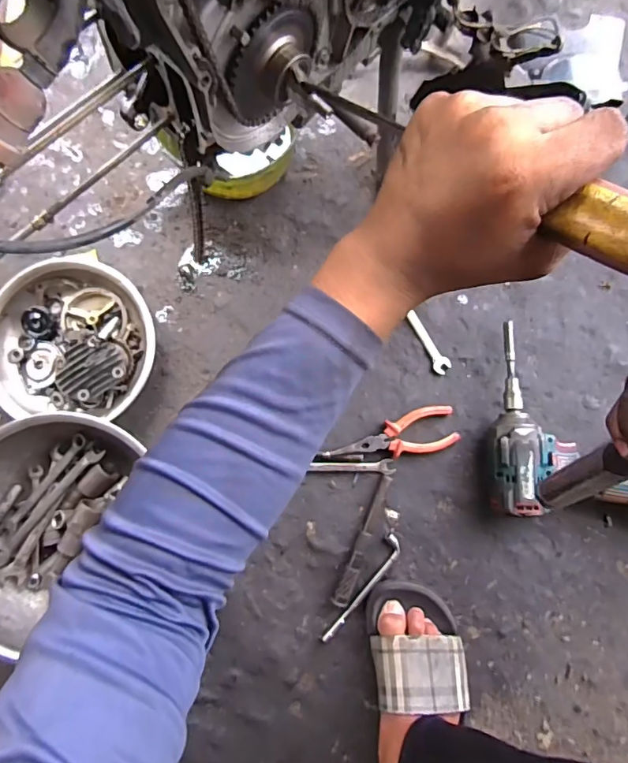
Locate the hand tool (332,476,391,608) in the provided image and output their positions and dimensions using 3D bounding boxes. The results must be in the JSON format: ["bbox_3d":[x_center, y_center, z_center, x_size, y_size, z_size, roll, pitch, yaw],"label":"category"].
[{"bbox_3d":[0.064,0.199,0.582,0.020,0.012,0.168,24,86,2],"label":"hand tool"}]

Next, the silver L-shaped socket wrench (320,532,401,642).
[{"bbox_3d":[0.061,0.262,0.583,0.025,0.013,0.157,35,86,3],"label":"silver L-shaped socket wrench"}]

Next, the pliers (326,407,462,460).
[{"bbox_3d":[0.101,0.070,0.585,0.155,0.020,0.054,-13,85,-1],"label":"pliers"}]

